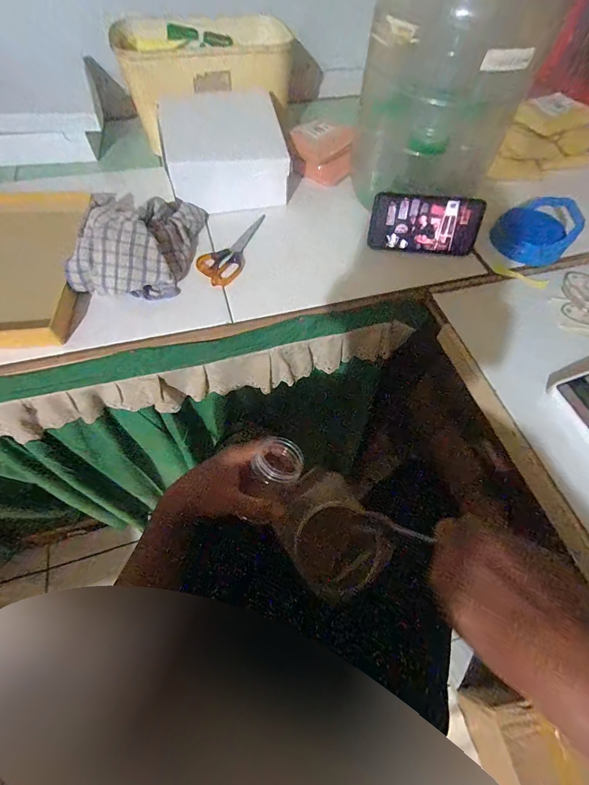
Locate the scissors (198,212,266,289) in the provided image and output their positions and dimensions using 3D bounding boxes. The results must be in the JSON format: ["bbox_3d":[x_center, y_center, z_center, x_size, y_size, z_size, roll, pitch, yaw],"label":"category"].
[{"bbox_3d":[-0.093,-0.225,0.528,0.062,0.009,0.165,20,61,9],"label":"scissors"}]

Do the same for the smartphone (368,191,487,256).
[{"bbox_3d":[0.199,-0.255,0.519,0.161,0.078,0.006,4,33,0],"label":"smartphone"}]

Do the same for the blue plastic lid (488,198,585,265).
[{"bbox_3d":[0.388,-0.257,0.542,0.099,0.058,0.099,-27,64,-17],"label":"blue plastic lid"}]

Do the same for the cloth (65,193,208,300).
[{"bbox_3d":[-0.224,-0.226,0.482,0.144,0.073,0.202,7,60,2],"label":"cloth"}]

